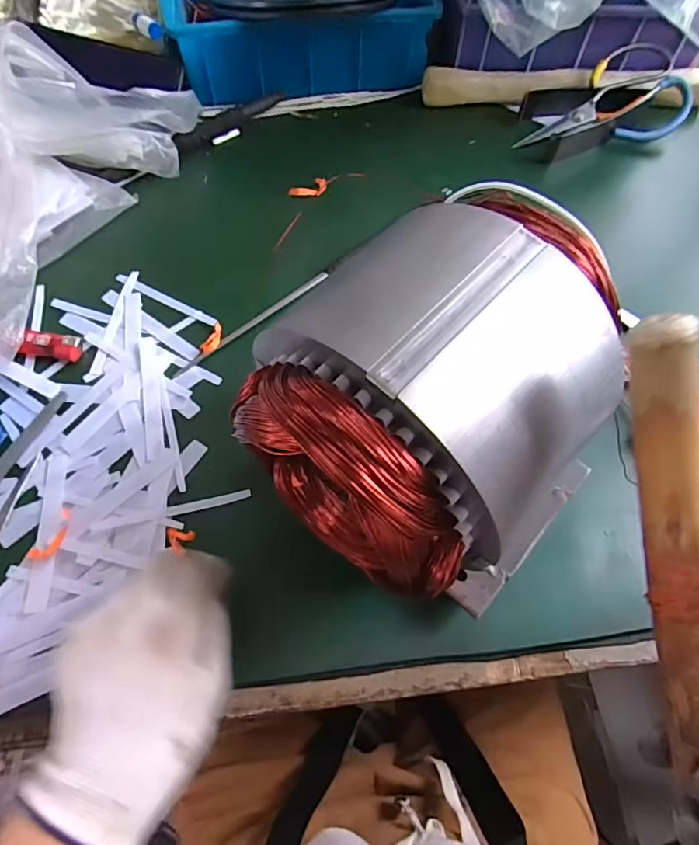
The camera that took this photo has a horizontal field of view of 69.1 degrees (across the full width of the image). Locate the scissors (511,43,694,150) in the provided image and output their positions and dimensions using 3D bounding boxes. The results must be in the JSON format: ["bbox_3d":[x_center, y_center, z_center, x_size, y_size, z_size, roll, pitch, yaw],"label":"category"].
[{"bbox_3d":[0.270,-0.347,0.546,0.192,0.021,0.099,-15,86,-2],"label":"scissors"}]

